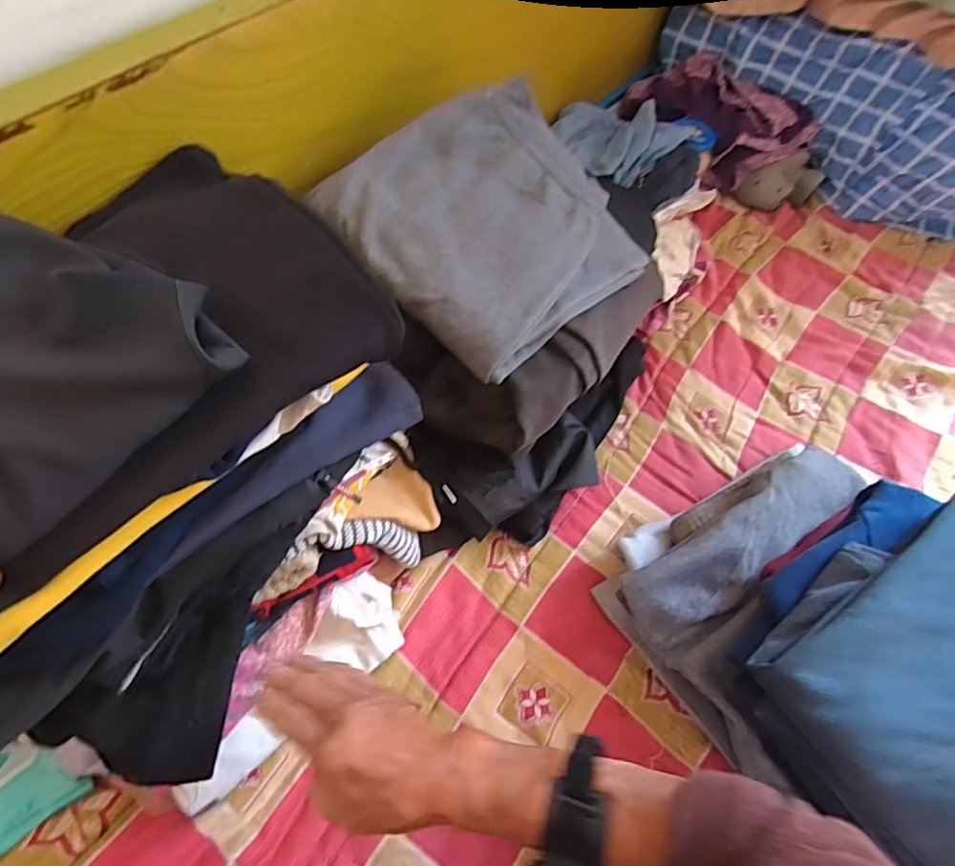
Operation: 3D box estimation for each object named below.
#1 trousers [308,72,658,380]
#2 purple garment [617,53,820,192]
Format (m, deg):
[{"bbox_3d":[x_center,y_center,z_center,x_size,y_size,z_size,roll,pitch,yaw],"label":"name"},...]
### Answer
[{"bbox_3d":[0.012,-0.197,0.514,0.231,0.051,0.243,-40,83,-13],"label":"trousers"},{"bbox_3d":[0.365,-0.488,0.859,0.137,0.103,0.266,-39,68,-20],"label":"purple garment"}]

